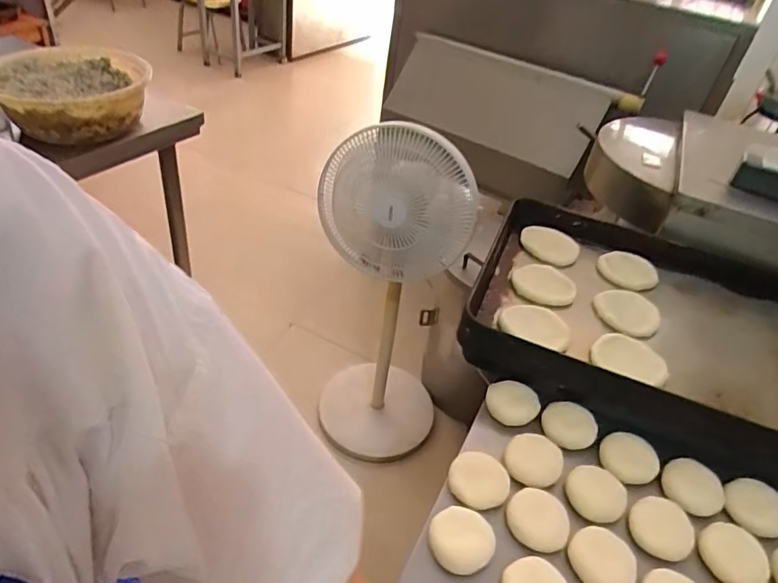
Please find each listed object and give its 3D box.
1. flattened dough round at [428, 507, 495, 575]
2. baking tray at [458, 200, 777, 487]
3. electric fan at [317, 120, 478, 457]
[{"bbox_3d":[0.076,0.262,0.553,0.066,0.022,0.061,4,40,-4],"label":"flattened dough round"},{"bbox_3d":[0.445,0.056,0.813,0.594,0.087,0.436,19,40,11],"label":"baking tray"},{"bbox_3d":[0.008,-0.003,1.413,0.338,0.938,0.406,12,39,3],"label":"electric fan"}]

